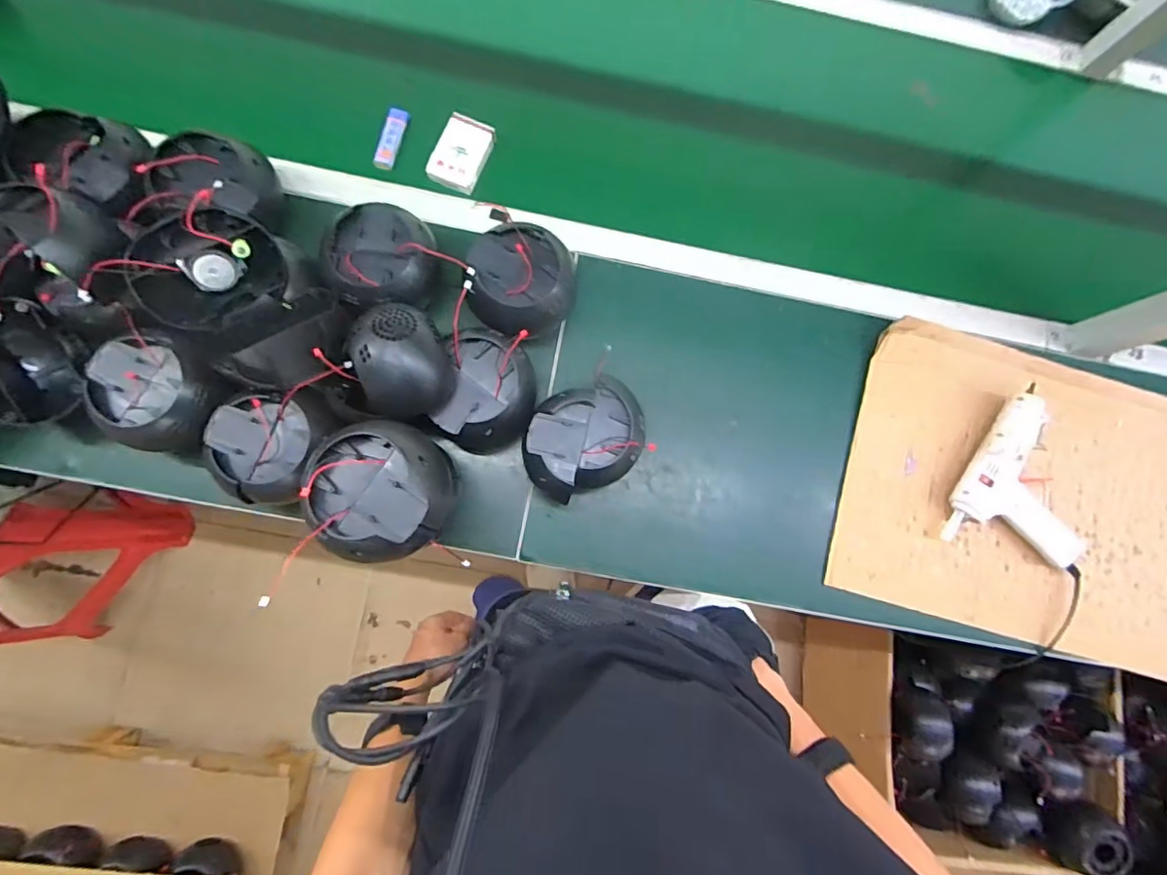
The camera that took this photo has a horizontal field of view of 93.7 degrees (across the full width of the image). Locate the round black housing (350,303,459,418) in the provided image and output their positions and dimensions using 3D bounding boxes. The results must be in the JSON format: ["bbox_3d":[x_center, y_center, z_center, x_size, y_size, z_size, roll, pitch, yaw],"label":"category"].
[{"bbox_3d":[-0.193,-0.084,0.584,0.090,0.071,0.120,-14,83,-6],"label":"round black housing"}]

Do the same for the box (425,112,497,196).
[{"bbox_3d":[-0.156,-0.366,0.708,0.062,0.026,0.089,25,81,-1],"label":"box"}]

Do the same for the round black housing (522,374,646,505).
[{"bbox_3d":[0.001,0.004,0.640,0.143,0.082,0.118,-23,86,-6],"label":"round black housing"}]

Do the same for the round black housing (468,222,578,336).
[{"bbox_3d":[-0.071,-0.181,0.650,0.118,0.076,0.123,1,82,-4],"label":"round black housing"}]

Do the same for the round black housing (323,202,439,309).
[{"bbox_3d":[-0.232,-0.203,0.642,0.117,0.074,0.119,1,82,-4],"label":"round black housing"}]

